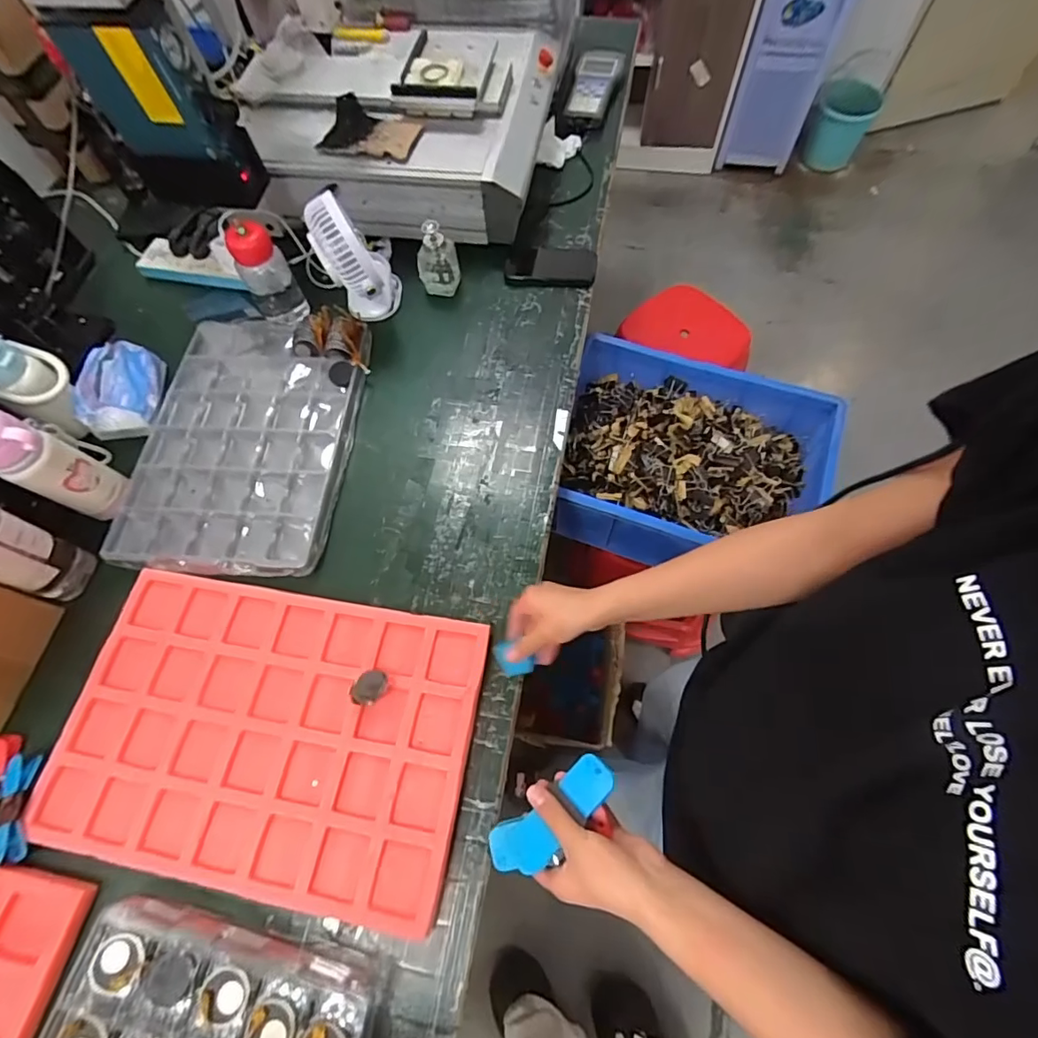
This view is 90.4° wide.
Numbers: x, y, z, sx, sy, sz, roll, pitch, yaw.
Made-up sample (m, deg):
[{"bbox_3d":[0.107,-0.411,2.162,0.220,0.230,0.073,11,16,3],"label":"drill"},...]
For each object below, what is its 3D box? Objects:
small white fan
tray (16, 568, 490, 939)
[{"bbox_3d":[-0.256,-0.410,0.829,0.111,0.178,0.121,-18,67,-6],"label":"small white fan"},{"bbox_3d":[-0.307,0.251,0.622,0.488,0.028,0.327,8,67,6],"label":"tray"}]

